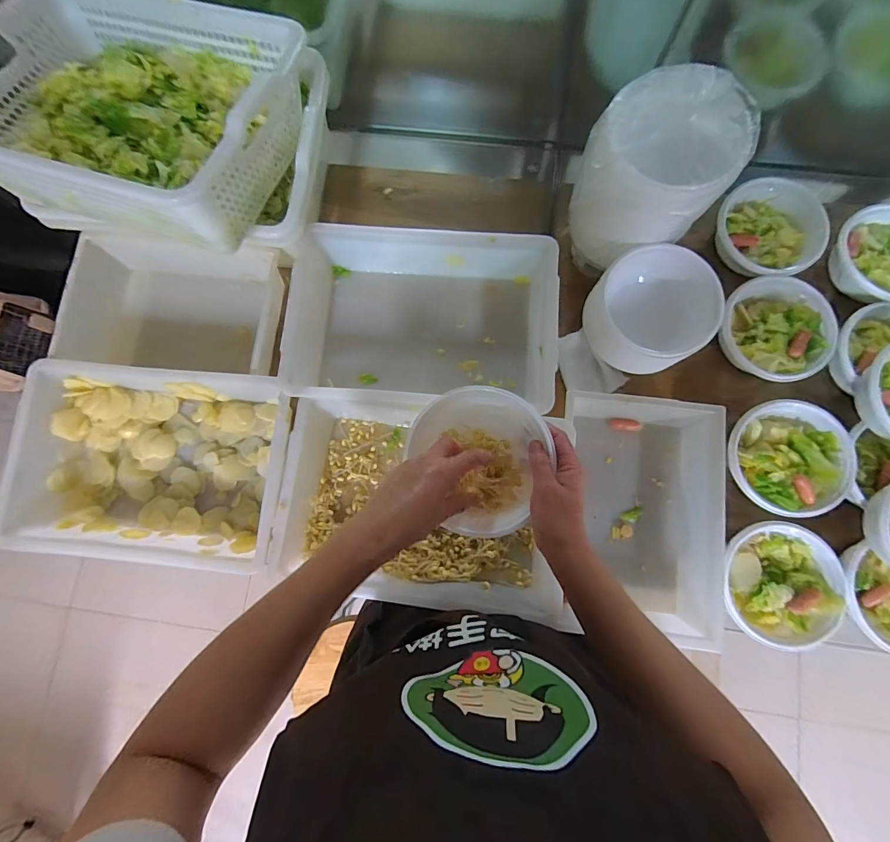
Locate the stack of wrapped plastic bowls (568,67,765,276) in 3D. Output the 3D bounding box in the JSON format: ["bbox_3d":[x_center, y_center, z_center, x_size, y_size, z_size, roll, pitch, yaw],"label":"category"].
[{"bbox_3d":[0.276,-0.322,0.548,0.169,0.206,0.159,-35,81,-4],"label":"stack of wrapped plastic bowls"}]

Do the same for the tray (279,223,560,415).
[{"bbox_3d":[-0.034,-0.157,0.646,0.401,0.089,0.272,4,81,2],"label":"tray"}]

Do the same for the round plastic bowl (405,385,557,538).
[{"bbox_3d":[0.040,0.045,0.468,0.153,0.073,0.164,-33,81,-3],"label":"round plastic bowl"}]

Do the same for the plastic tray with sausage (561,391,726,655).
[{"bbox_3d":[0.285,0.142,0.593,0.204,0.093,0.349,4,81,2],"label":"plastic tray with sausage"}]

